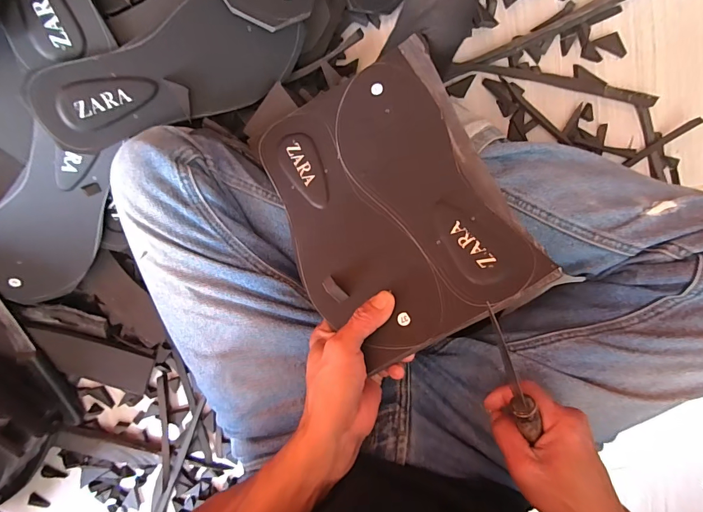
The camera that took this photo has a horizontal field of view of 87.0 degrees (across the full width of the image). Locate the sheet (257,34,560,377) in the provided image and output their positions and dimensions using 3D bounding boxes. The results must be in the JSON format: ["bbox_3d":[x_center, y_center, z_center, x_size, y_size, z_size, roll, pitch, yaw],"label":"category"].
[{"bbox_3d":[0.032,-0.052,0.329,0.184,0.012,0.253,-24,73,5],"label":"sheet"}]

